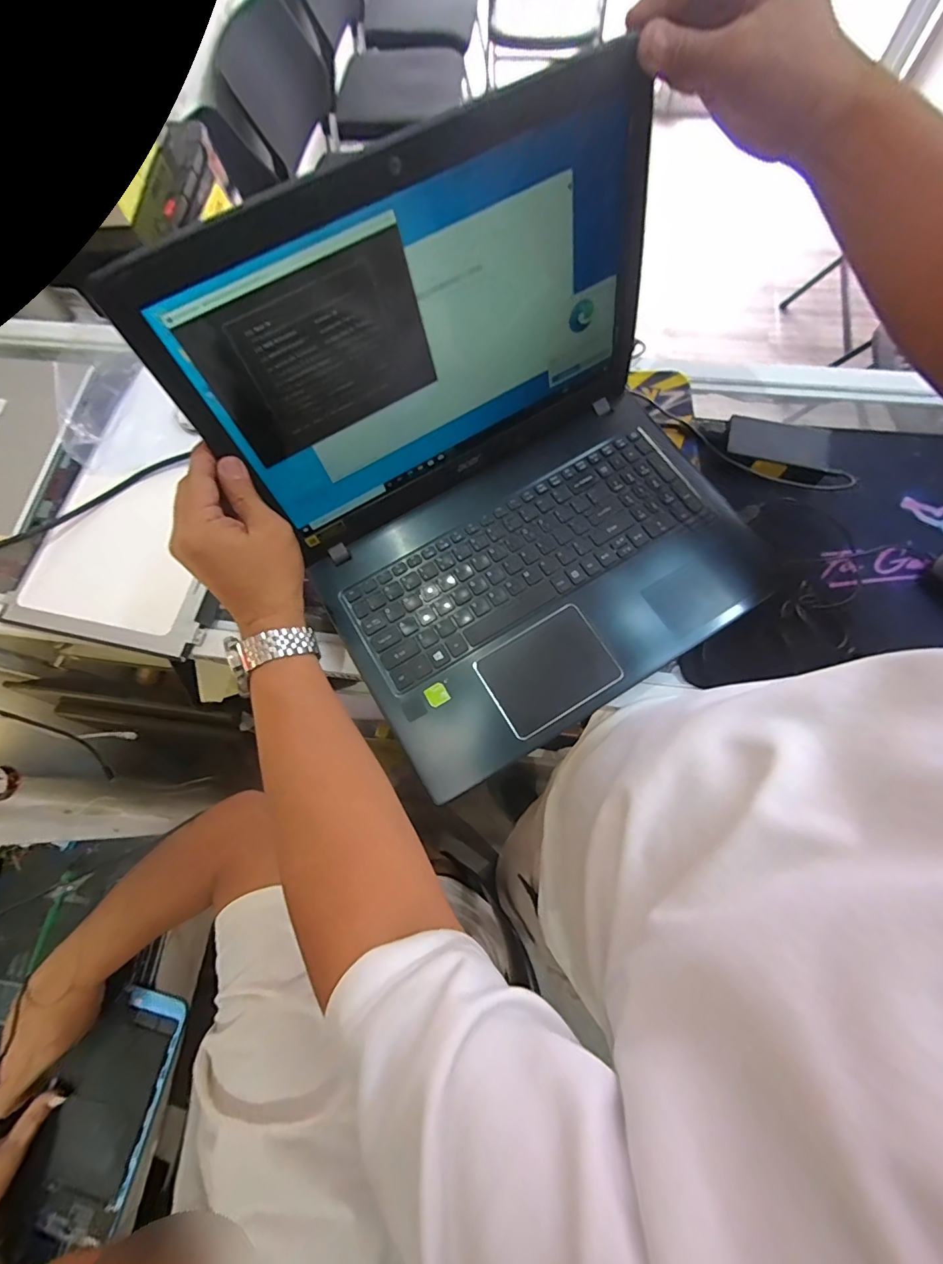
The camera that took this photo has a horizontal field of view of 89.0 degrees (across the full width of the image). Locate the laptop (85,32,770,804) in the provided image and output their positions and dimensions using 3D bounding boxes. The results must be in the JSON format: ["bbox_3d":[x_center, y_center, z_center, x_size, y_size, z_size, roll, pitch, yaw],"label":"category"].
[{"bbox_3d":[0.040,-0.128,0.373,0.375,0.240,0.339,-34,69,-14],"label":"laptop"}]

